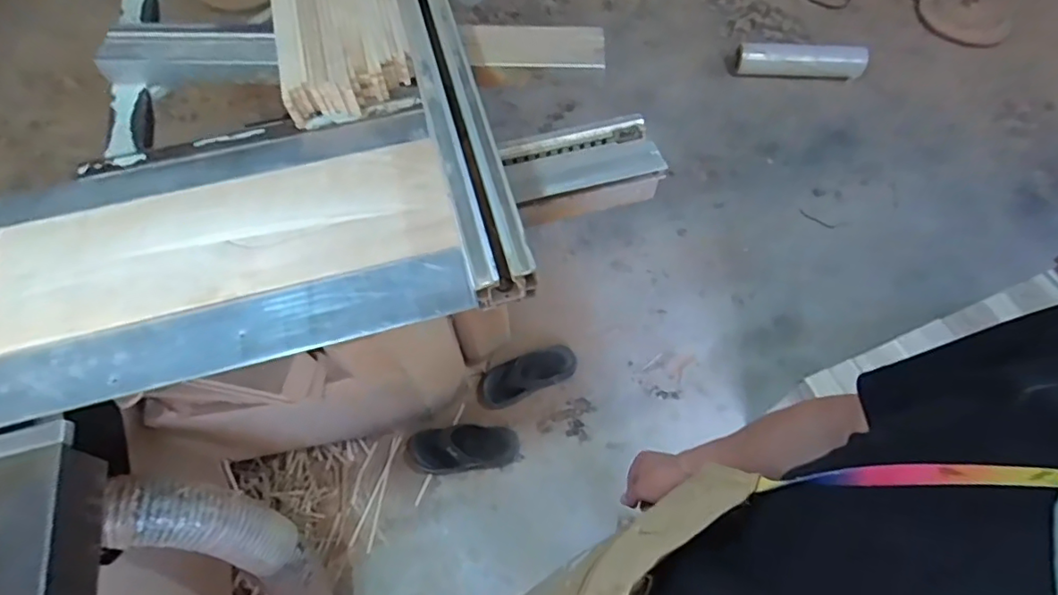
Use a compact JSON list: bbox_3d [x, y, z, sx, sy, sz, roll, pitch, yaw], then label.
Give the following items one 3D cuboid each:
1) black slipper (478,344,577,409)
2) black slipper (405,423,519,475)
[{"bbox_3d":[-0.006,0.212,1.542,0.292,0.057,0.114,-24,65,-9],"label":"black slipper"},{"bbox_3d":[-0.176,0.386,1.436,0.284,0.062,0.115,-7,63,-1],"label":"black slipper"}]

